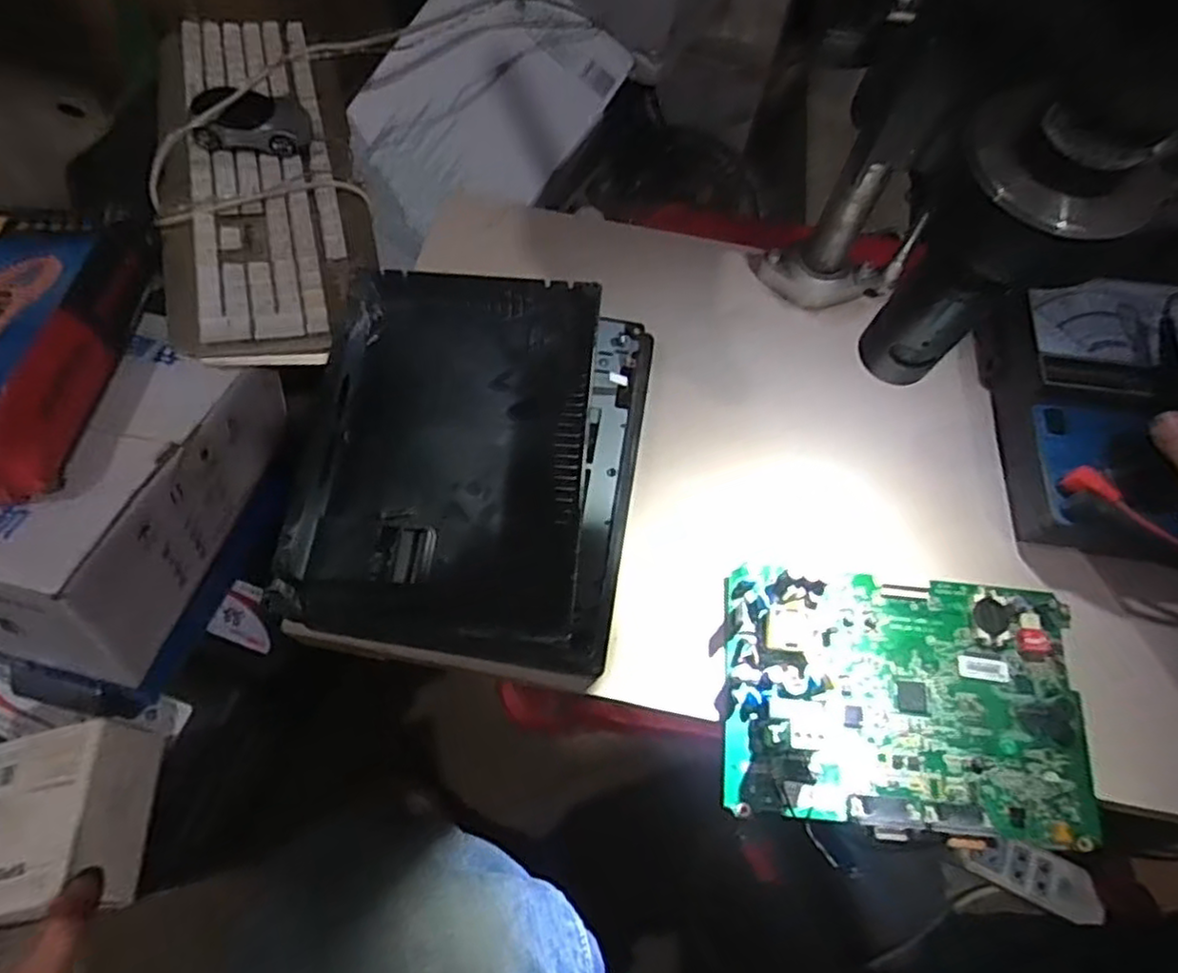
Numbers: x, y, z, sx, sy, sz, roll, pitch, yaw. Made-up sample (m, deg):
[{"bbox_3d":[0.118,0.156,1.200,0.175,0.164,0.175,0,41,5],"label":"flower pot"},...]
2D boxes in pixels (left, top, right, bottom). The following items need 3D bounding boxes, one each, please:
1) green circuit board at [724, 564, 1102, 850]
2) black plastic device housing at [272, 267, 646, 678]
[{"bbox_3d":[0.154,0.102,0.345,0.171,0.027,0.119,5,64,-1],"label":"green circuit board"},{"bbox_3d":[-0.058,-0.018,0.363,0.167,0.043,0.199,9,64,1],"label":"black plastic device housing"}]

